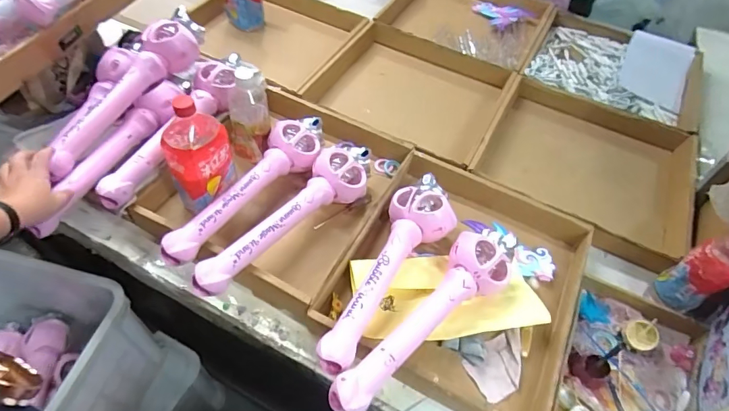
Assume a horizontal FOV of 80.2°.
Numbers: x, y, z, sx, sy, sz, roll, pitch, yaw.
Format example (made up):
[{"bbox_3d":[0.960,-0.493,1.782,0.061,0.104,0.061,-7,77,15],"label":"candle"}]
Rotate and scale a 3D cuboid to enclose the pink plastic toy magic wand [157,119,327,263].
[{"bbox_3d":[-0.187,-0.039,0.719,0.097,0.061,0.361,27,56,15],"label":"pink plastic toy magic wand"}]

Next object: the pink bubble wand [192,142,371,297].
[{"bbox_3d":[-0.123,0.003,0.693,0.103,0.062,0.363,39,60,22],"label":"pink bubble wand"}]

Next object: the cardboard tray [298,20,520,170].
[{"bbox_3d":[0.106,-0.250,0.984,0.397,0.089,0.366,26,56,15],"label":"cardboard tray"}]

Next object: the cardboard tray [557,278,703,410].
[{"bbox_3d":[0.366,0.254,0.600,0.191,0.044,0.302,25,56,14],"label":"cardboard tray"}]

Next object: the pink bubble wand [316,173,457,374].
[{"bbox_3d":[0.046,0.096,0.666,0.111,0.085,0.363,23,55,12],"label":"pink bubble wand"}]

